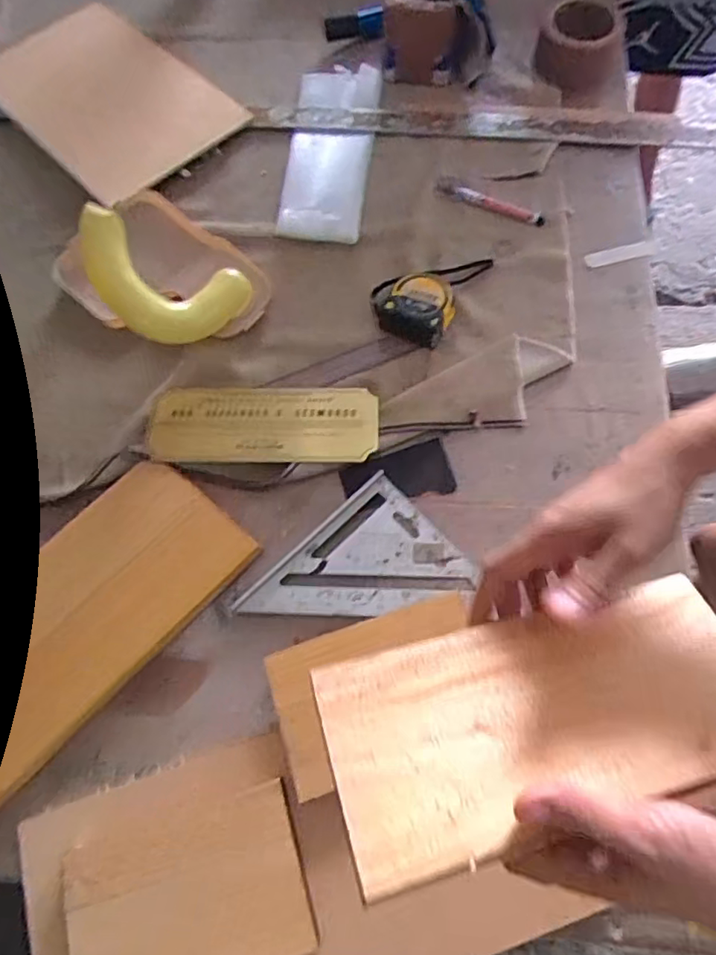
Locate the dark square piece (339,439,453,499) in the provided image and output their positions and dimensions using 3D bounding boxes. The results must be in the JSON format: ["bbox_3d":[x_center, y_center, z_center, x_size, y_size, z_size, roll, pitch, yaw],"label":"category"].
[{"bbox_3d":[0.037,-0.002,0.561,0.102,0.009,0.053,-16,69,-4],"label":"dark square piece"}]

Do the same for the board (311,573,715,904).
[{"bbox_3d":[0.107,0.129,0.332,0.246,0.008,0.113,-11,49,-12],"label":"board"}]

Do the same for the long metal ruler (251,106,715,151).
[{"bbox_3d":[0.178,-0.424,0.718,0.609,0.010,0.037,5,77,4],"label":"long metal ruler"}]

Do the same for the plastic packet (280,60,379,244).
[{"bbox_3d":[-0.033,-0.398,0.709,0.098,0.017,0.276,6,69,5],"label":"plastic packet"}]

